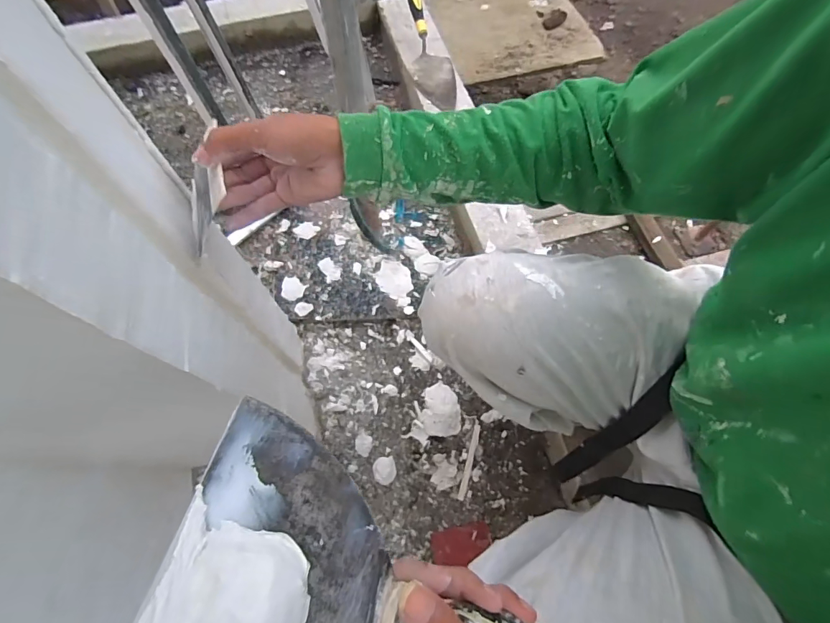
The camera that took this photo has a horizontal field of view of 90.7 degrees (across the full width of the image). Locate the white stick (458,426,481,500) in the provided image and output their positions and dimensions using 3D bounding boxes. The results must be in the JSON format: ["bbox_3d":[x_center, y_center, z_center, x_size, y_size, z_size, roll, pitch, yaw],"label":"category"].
[{"bbox_3d":[0.105,0.289,0.787,0.013,0.004,0.139,14,77,10],"label":"white stick"}]

